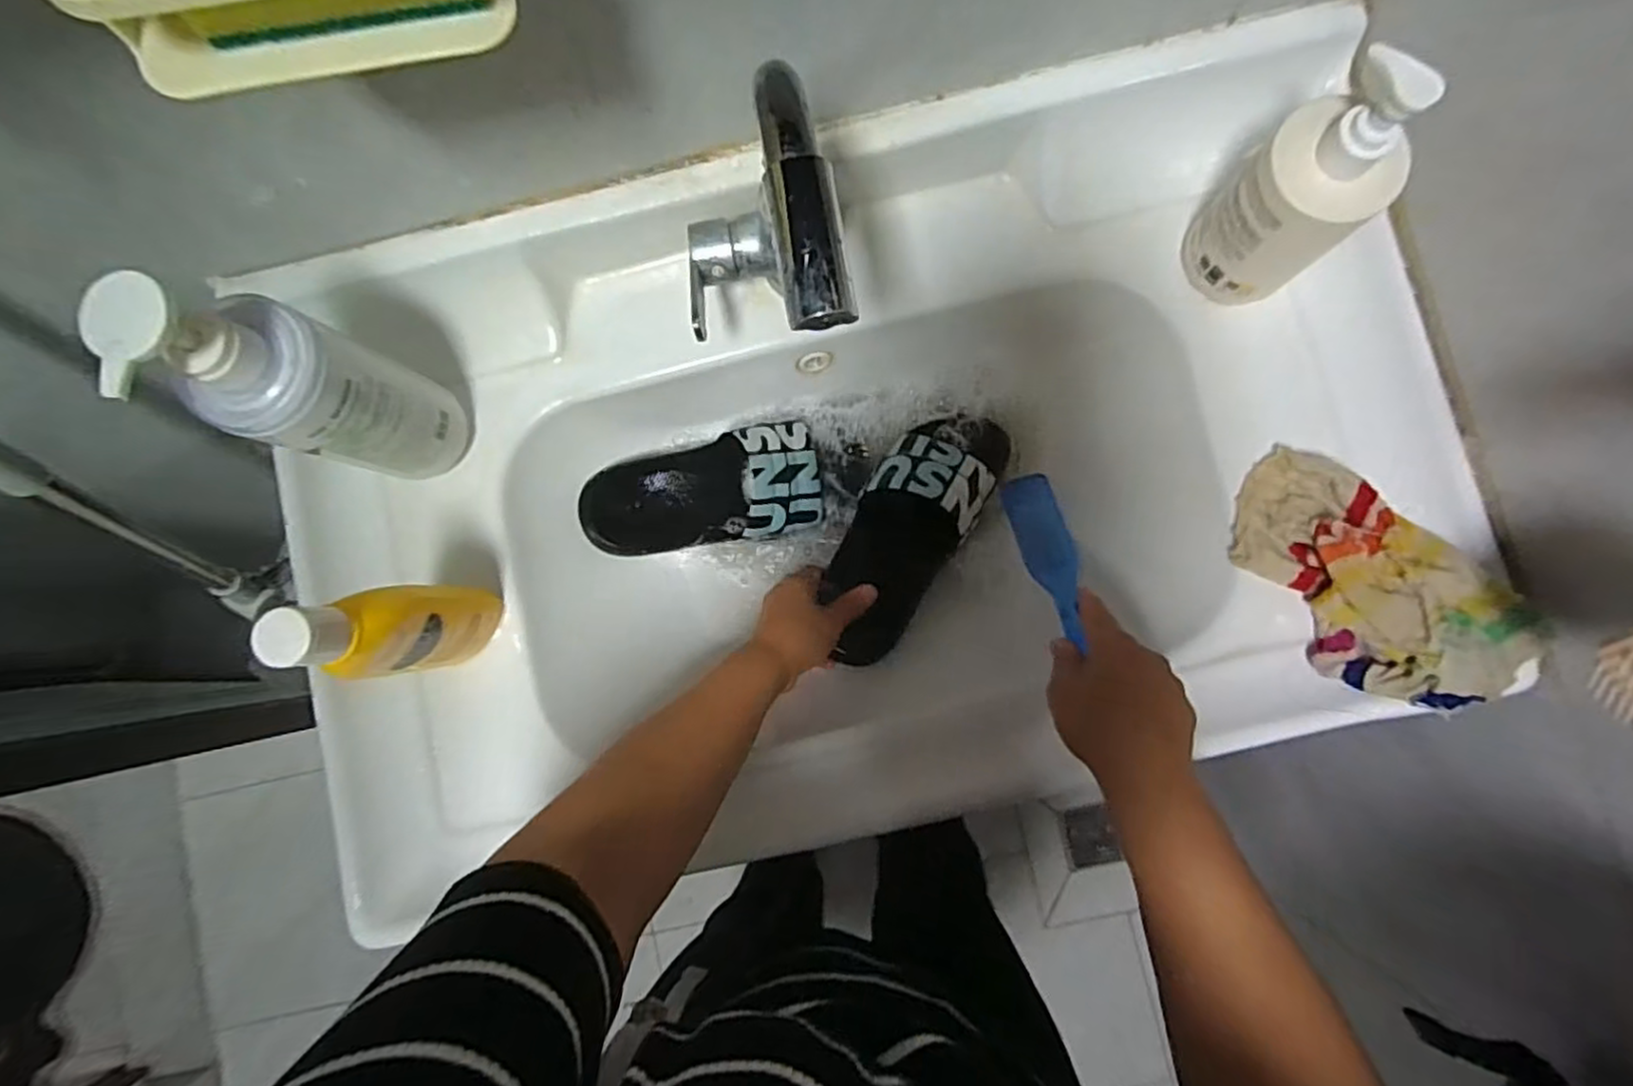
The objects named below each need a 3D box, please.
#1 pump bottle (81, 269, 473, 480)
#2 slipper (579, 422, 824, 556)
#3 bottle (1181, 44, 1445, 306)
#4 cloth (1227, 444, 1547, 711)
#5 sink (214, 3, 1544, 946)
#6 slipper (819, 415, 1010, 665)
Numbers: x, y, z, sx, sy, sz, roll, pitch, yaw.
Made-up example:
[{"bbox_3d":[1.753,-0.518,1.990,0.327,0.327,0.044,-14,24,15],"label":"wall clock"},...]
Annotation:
[{"bbox_3d":[-0.300,-0.090,0.447,0.057,0.243,0.075,31,87,5],"label":"pump bottle"},{"bbox_3d":[-0.097,-0.042,0.615,0.197,0.064,0.086,-11,85,1],"label":"slipper"},{"bbox_3d":[0.296,-0.212,0.444,0.060,0.171,0.077,-37,85,-1],"label":"bottle"},{"bbox_3d":[0.364,0.026,0.487,0.103,0.071,0.185,-42,85,-1],"label":"cloth"},{"bbox_3d":[0.031,-0.044,0.564,0.803,0.174,0.468,-12,85,1],"label":"sink"},{"bbox_3d":[0.078,-0.015,0.605,0.092,0.063,0.236,29,81,5],"label":"slipper"}]

